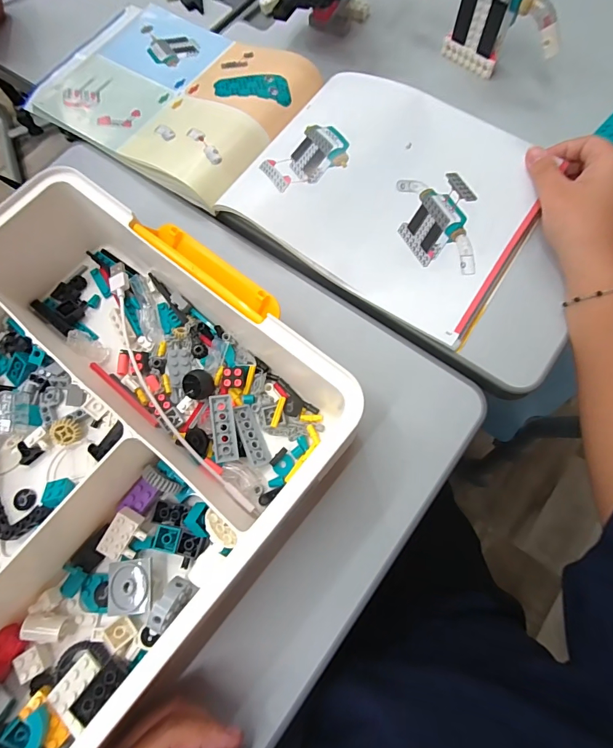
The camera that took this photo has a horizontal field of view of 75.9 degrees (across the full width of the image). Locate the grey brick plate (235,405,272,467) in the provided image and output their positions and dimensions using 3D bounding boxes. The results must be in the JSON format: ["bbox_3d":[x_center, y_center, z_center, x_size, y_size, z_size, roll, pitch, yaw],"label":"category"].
[{"bbox_3d":[-0.040,0.045,0.289,0.017,0.004,0.045,-10,68,-35],"label":"grey brick plate"}]

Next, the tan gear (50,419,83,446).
[{"bbox_3d":[-0.183,0.044,0.300,0.021,0.012,0.019,-17,101,-24],"label":"tan gear"}]

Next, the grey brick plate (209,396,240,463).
[{"bbox_3d":[-0.059,0.039,0.281,0.016,0.004,0.048,-6,75,-16],"label":"grey brick plate"}]

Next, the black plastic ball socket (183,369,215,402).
[{"bbox_3d":[-0.080,0.008,0.296,0.023,0.017,0.023,-43,73,-12],"label":"black plastic ball socket"}]

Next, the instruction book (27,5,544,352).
[{"bbox_3d":[-0.041,-0.242,0.389,0.522,0.032,0.202,32,80,14],"label":"instruction book"}]

